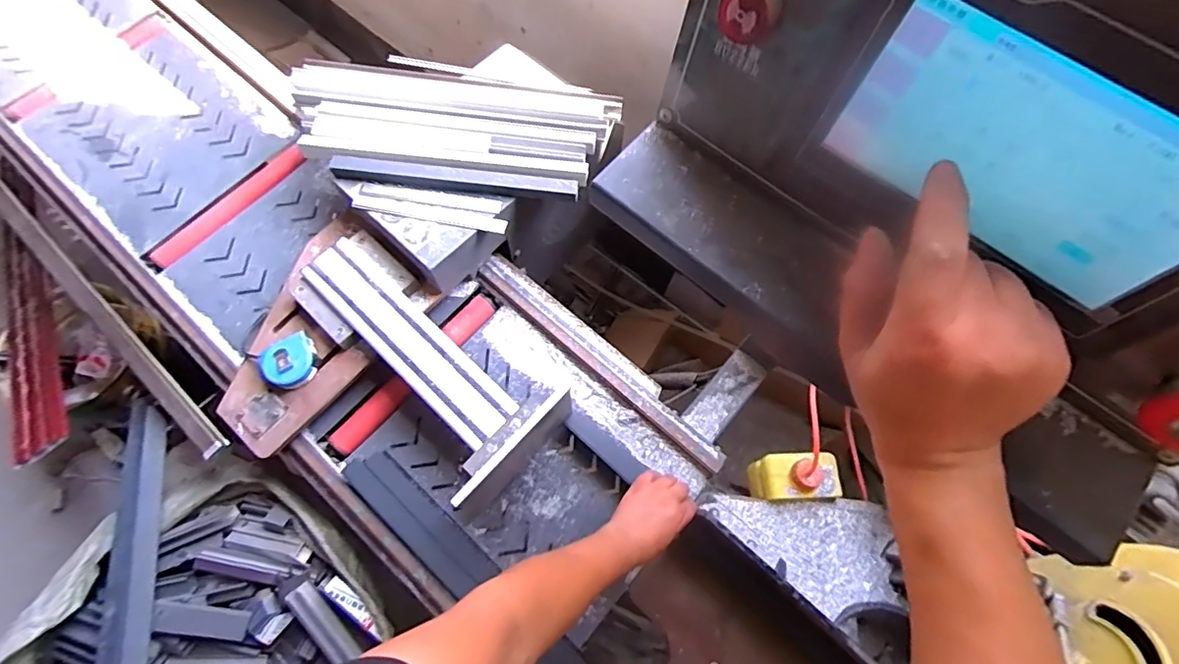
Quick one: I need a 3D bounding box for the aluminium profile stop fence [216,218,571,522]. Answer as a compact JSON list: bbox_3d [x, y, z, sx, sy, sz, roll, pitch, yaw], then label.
[{"bbox_3d":[-0.294,0.066,0.737,0.476,0.175,0.323,36,74,12],"label":"aluminium profile stop fence"}]

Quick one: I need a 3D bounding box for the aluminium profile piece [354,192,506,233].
[{"bbox_3d":[-0.228,-0.169,0.789,0.219,0.016,0.026,10,71,3],"label":"aluminium profile piece"}]

